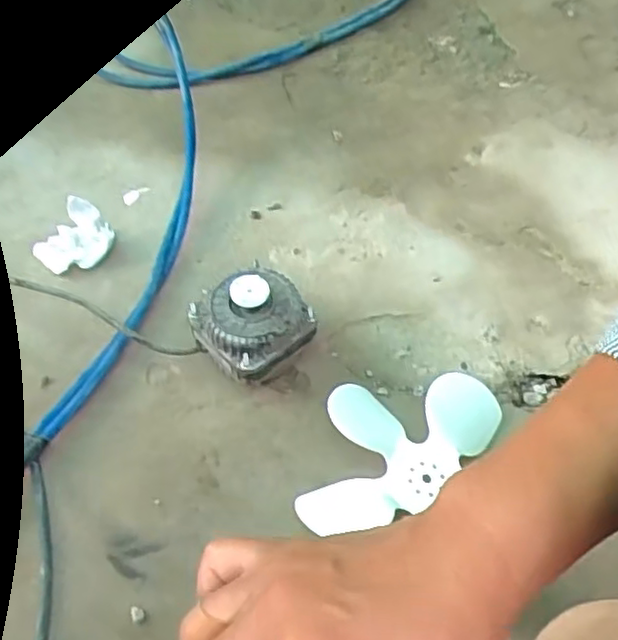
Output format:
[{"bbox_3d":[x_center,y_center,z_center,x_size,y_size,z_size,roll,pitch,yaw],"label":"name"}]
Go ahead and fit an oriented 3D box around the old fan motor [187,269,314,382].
[{"bbox_3d":[-0.047,0.004,0.556,0.080,0.076,0.079,38,57,26],"label":"old fan motor"}]

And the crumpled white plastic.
[{"bbox_3d":[-0.216,-0.076,0.628,0.067,0.055,0.035,-34,59,-28],"label":"crumpled white plastic"}]

